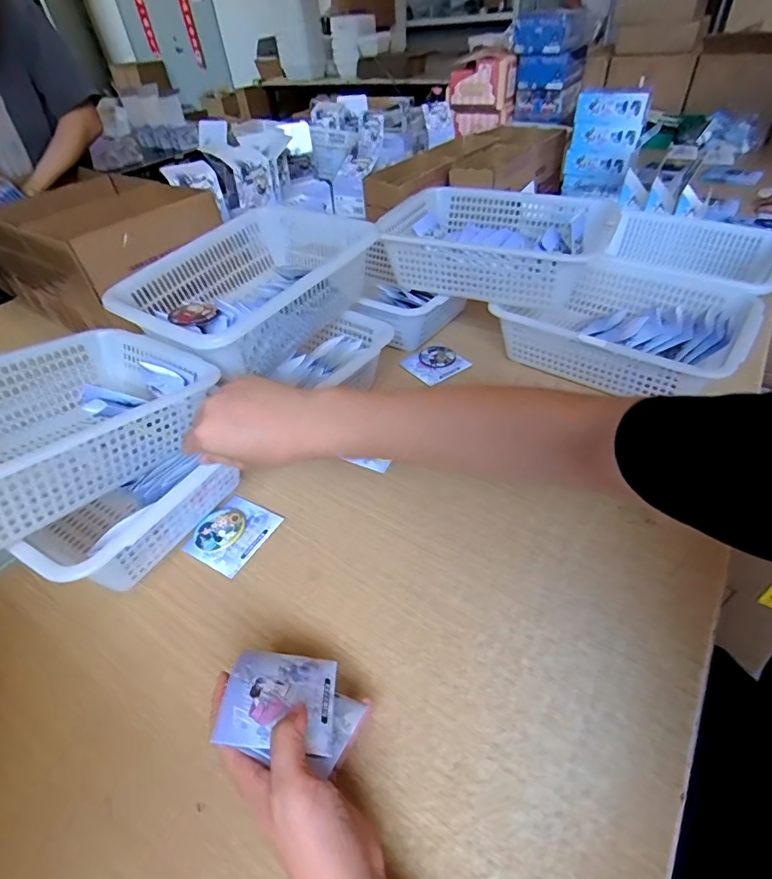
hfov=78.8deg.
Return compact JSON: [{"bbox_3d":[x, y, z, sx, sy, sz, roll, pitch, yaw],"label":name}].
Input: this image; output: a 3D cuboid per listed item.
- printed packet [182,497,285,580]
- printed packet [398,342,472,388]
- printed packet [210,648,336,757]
[{"bbox_3d":[-0.183,0.110,0.563,0.082,0.014,0.091,19,48,24],"label":"printed packet"},{"bbox_3d":[0.088,-0.130,0.785,0.090,0.021,0.076,-26,46,-21],"label":"printed packet"},{"bbox_3d":[-0.083,0.205,0.376,0.084,0.008,0.085,13,18,-7],"label":"printed packet"}]

